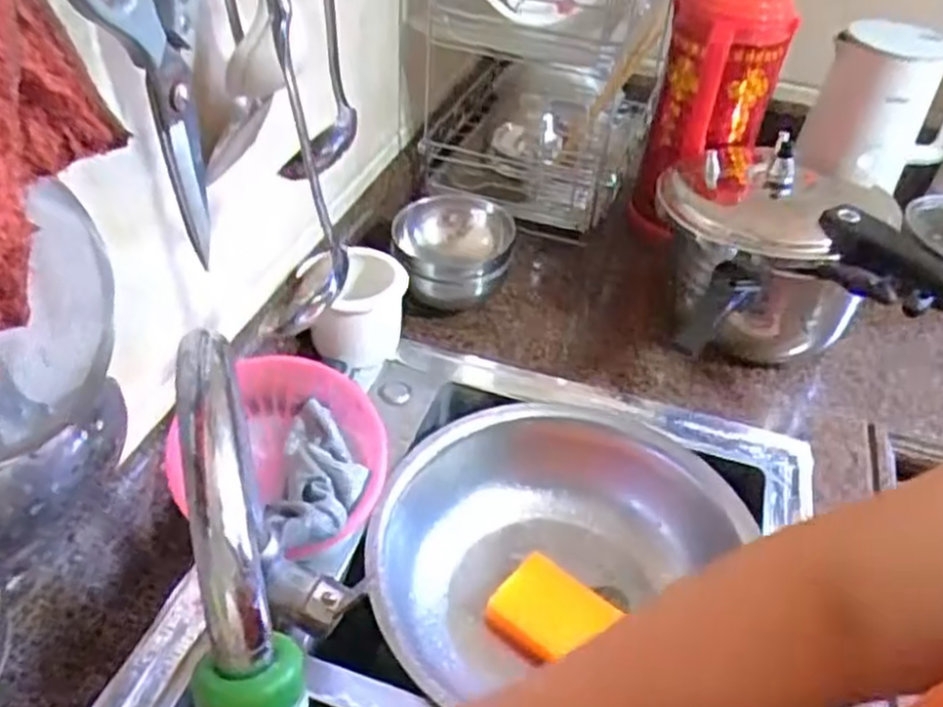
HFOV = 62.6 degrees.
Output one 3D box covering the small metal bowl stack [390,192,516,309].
[{"bbox_3d":[-0.025,-0.104,0.895,0.132,0.104,0.131,9,42,5],"label":"small metal bowl stack"}]

